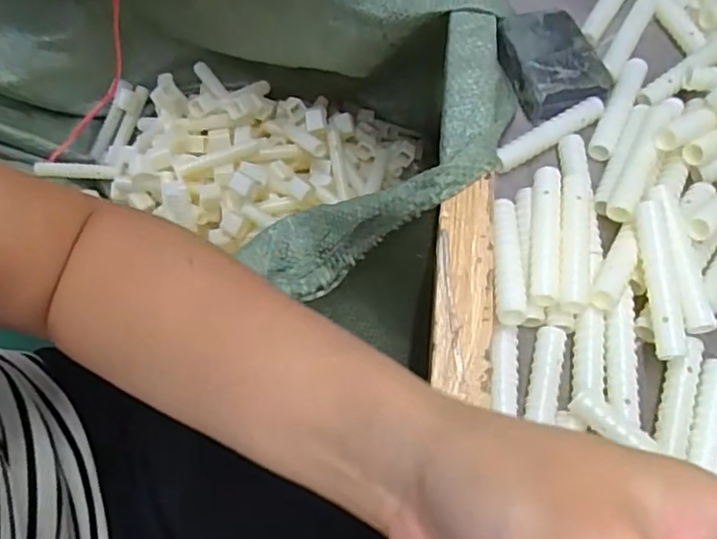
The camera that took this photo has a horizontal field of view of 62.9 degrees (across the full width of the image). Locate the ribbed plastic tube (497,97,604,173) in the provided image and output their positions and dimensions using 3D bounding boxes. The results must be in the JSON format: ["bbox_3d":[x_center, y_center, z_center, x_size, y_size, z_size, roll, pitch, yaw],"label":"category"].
[{"bbox_3d":[0.114,-0.081,0.351,0.079,0.008,0.013,-29,66,-13],"label":"ribbed plastic tube"}]

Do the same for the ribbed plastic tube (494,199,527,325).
[{"bbox_3d":[0.077,-0.007,0.302,0.015,0.015,0.077,4,63,3],"label":"ribbed plastic tube"}]

